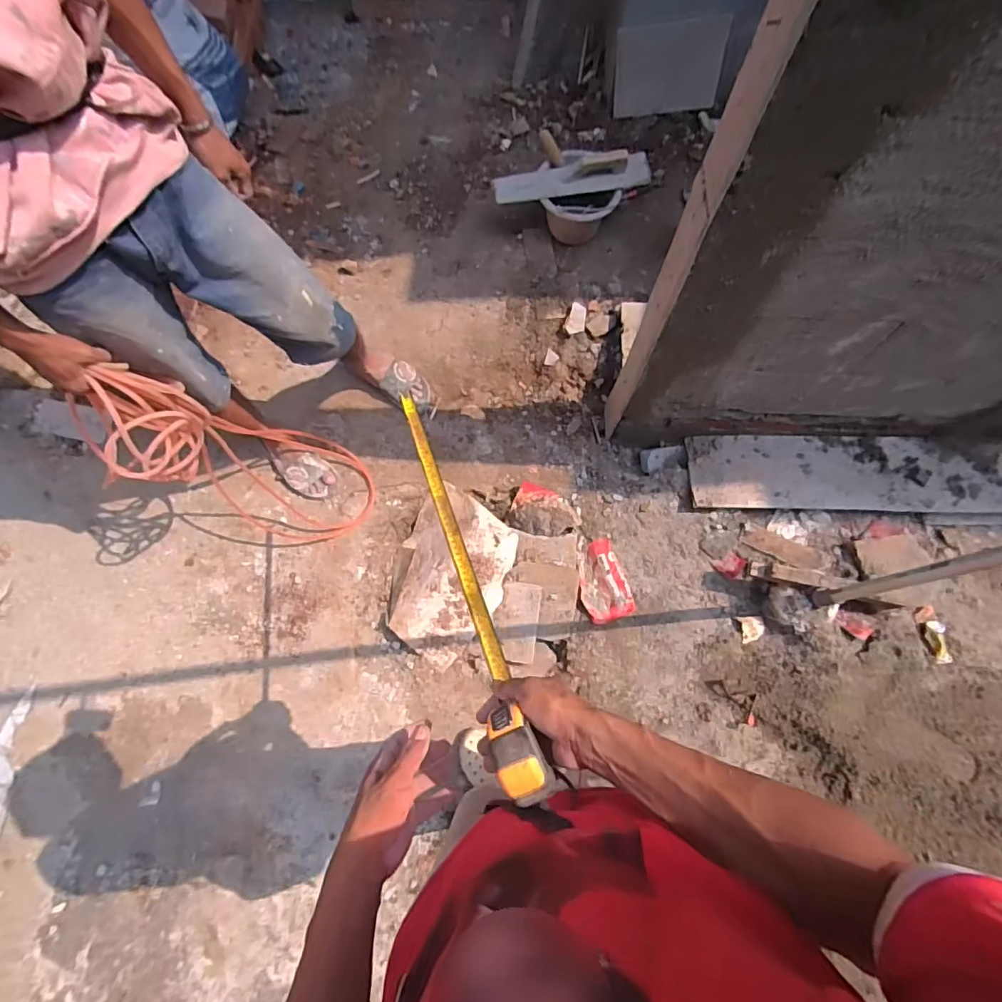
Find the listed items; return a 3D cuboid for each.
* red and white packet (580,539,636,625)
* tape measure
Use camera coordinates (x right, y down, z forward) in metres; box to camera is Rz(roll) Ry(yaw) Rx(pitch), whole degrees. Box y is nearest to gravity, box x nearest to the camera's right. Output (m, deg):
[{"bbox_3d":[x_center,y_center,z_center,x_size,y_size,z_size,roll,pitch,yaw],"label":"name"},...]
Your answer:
[{"bbox_3d":[0.284,0.224,1.459,0.138,0.022,0.221,-16,72,-6],"label":"red and white packet"},{"bbox_3d":[-0.058,0.062,0.661,0.043,0.056,0.591,-19,51,-4],"label":"tape measure"}]

